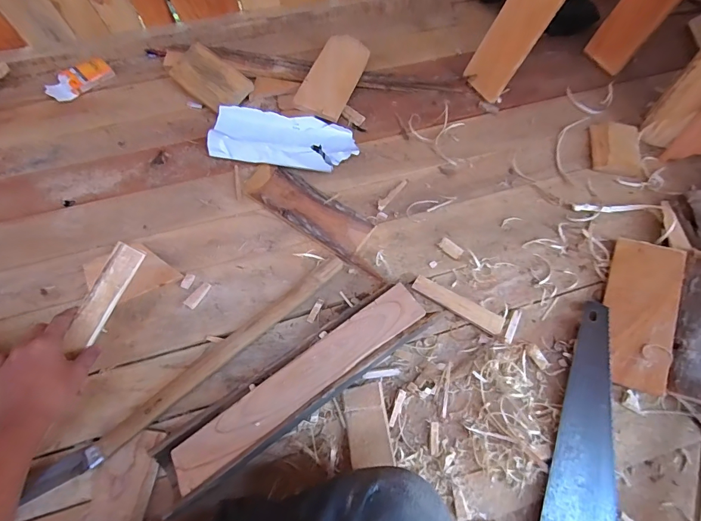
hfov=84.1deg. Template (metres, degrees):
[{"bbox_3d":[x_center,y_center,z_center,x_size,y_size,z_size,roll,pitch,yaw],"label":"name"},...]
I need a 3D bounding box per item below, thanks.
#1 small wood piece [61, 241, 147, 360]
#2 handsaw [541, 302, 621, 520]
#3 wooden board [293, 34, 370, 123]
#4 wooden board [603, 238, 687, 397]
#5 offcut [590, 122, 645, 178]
[{"bbox_3d":[-0.327,0.045,0.520,0.040,0.014,0.139,25,84,10],"label":"small wood piece"},{"bbox_3d":[0.302,0.288,0.508,0.122,0.016,0.486,17,68,7],"label":"handsaw"},{"bbox_3d":[-0.033,-0.375,0.788,0.095,0.018,0.210,24,71,1],"label":"wooden board"},{"bbox_3d":[0.445,0.075,0.597,0.093,0.017,0.238,15,68,26],"label":"wooden board"},{"bbox_3d":[0.511,-0.219,0.746,0.091,0.019,0.120,11,66,3],"label":"offcut"}]

